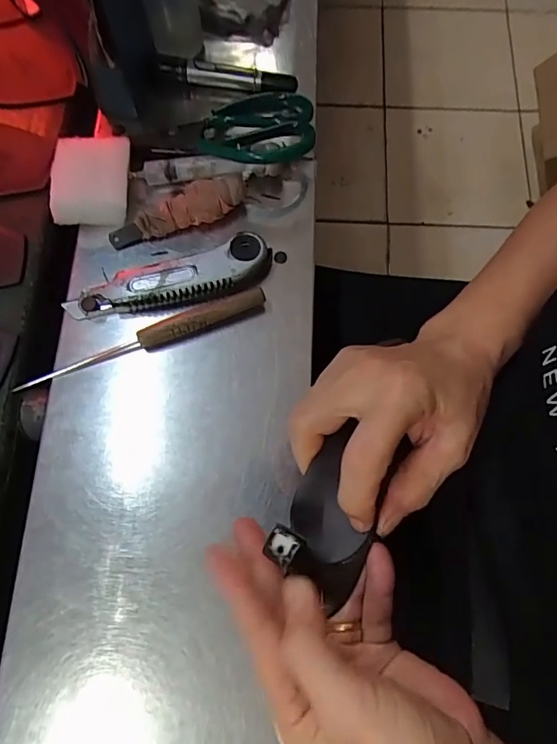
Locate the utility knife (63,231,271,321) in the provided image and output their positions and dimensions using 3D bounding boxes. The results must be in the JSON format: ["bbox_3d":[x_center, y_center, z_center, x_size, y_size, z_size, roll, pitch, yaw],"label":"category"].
[{"bbox_3d":[-0.086,-0.069,0.392,0.161,0.027,0.038,-19,74,-6],"label":"utility knife"}]

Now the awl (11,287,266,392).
[{"bbox_3d":[-0.103,-0.023,0.373,0.195,0.024,0.014,-20,74,-6],"label":"awl"}]

